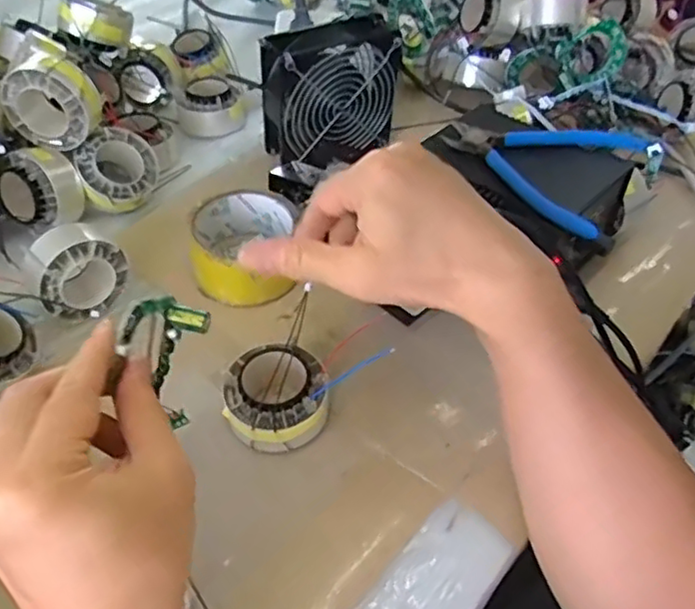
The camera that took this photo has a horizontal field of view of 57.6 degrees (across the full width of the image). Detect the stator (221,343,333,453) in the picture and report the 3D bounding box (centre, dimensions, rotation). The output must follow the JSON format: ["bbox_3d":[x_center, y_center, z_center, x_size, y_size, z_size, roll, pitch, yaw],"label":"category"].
[{"bbox_3d":[-0.045,0.060,0.405,0.065,0.037,0.061,1,49,-1],"label":"stator"}]

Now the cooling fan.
[{"bbox_3d":[-0.013,-0.189,0.572,0.124,0.103,0.056,-22,53,-19],"label":"cooling fan"}]

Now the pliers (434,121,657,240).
[{"bbox_3d":[0.140,-0.111,0.464,0.136,0.013,0.123,30,54,22],"label":"pliers"}]

